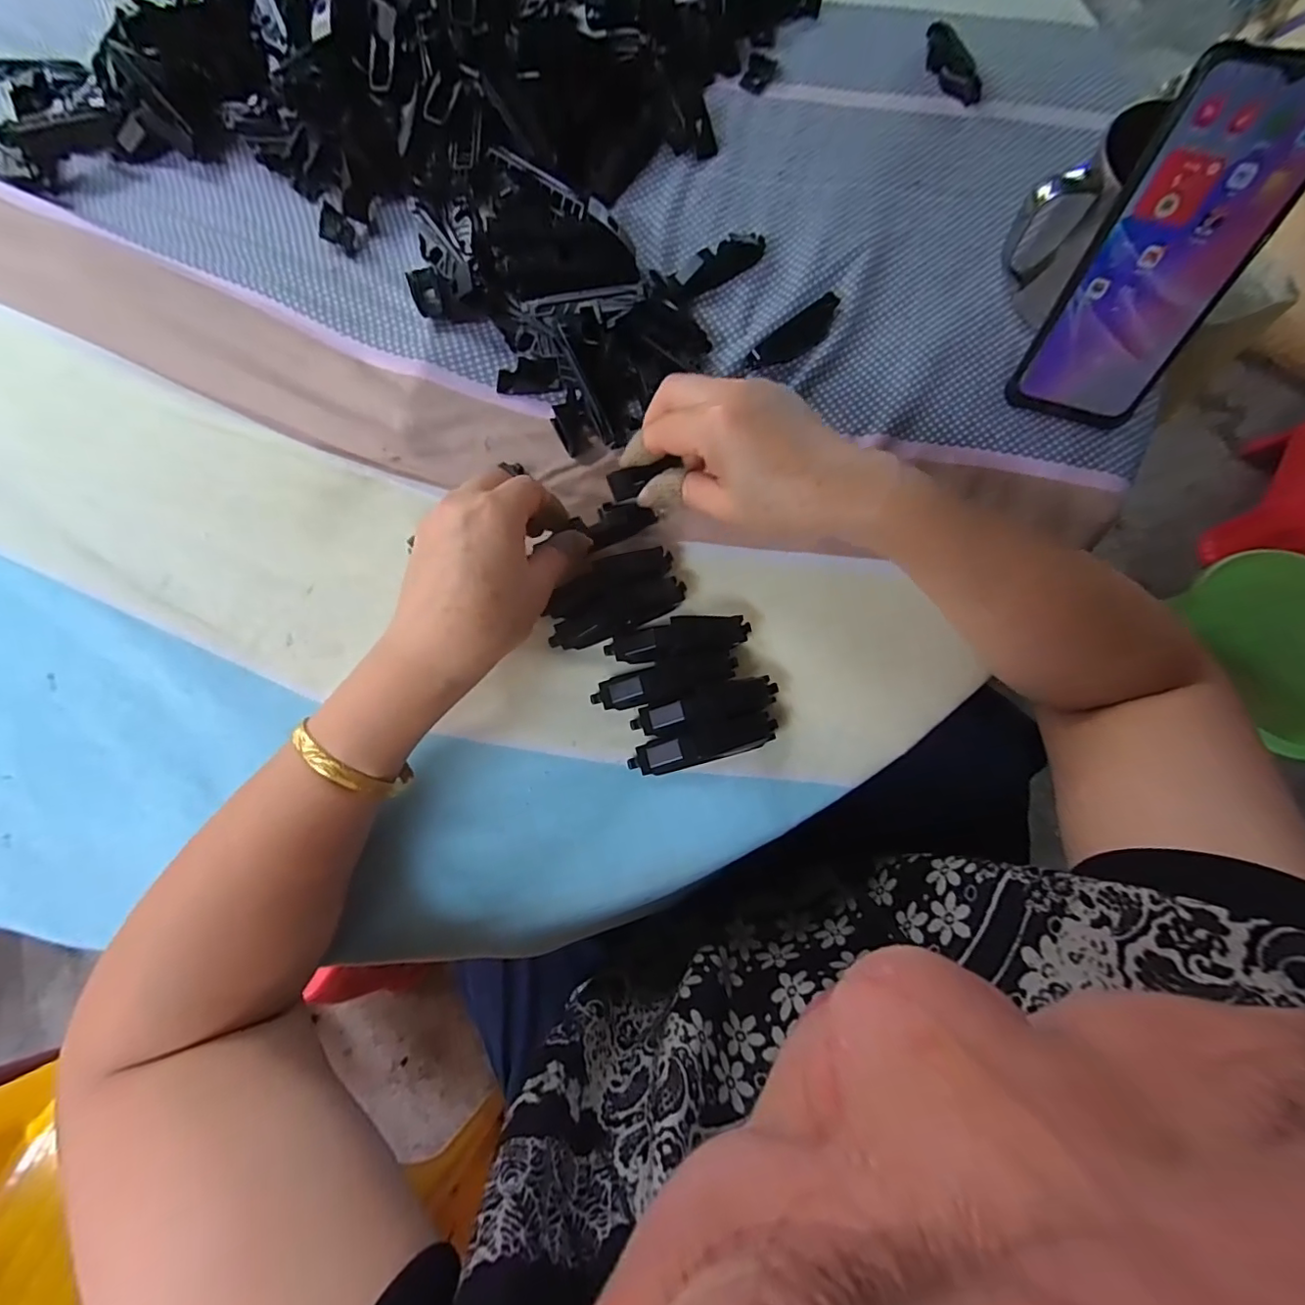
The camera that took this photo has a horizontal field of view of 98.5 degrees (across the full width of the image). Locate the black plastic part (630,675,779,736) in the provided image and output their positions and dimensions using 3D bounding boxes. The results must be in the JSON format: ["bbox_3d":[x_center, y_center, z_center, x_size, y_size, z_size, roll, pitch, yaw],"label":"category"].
[{"bbox_3d":[0.030,0.030,0.307,0.080,0.016,0.020,-16,75,-6],"label":"black plastic part"}]

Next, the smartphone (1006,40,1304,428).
[{"bbox_3d":[0.276,-0.210,0.306,0.075,0.160,0.014,16,45,3],"label":"smartphone"}]

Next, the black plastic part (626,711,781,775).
[{"bbox_3d":[0.028,0.049,0.304,0.079,0.014,0.020,-13,75,-5],"label":"black plastic part"}]

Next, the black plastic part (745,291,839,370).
[{"bbox_3d":[0.096,-0.209,0.365,0.077,0.016,0.019,-42,79,-12],"label":"black plastic part"}]

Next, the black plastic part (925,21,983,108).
[{"bbox_3d":[0.232,-0.461,0.437,0.015,0.022,0.075,-20,76,-7],"label":"black plastic part"}]

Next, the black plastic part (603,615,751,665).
[{"bbox_3d":[0.015,-0.007,0.312,0.080,0.020,0.024,-8,75,-4],"label":"black plastic part"}]

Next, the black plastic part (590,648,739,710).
[{"bbox_3d":[0.007,0.016,0.308,0.079,0.019,0.020,-14,75,-5],"label":"black plastic part"}]

